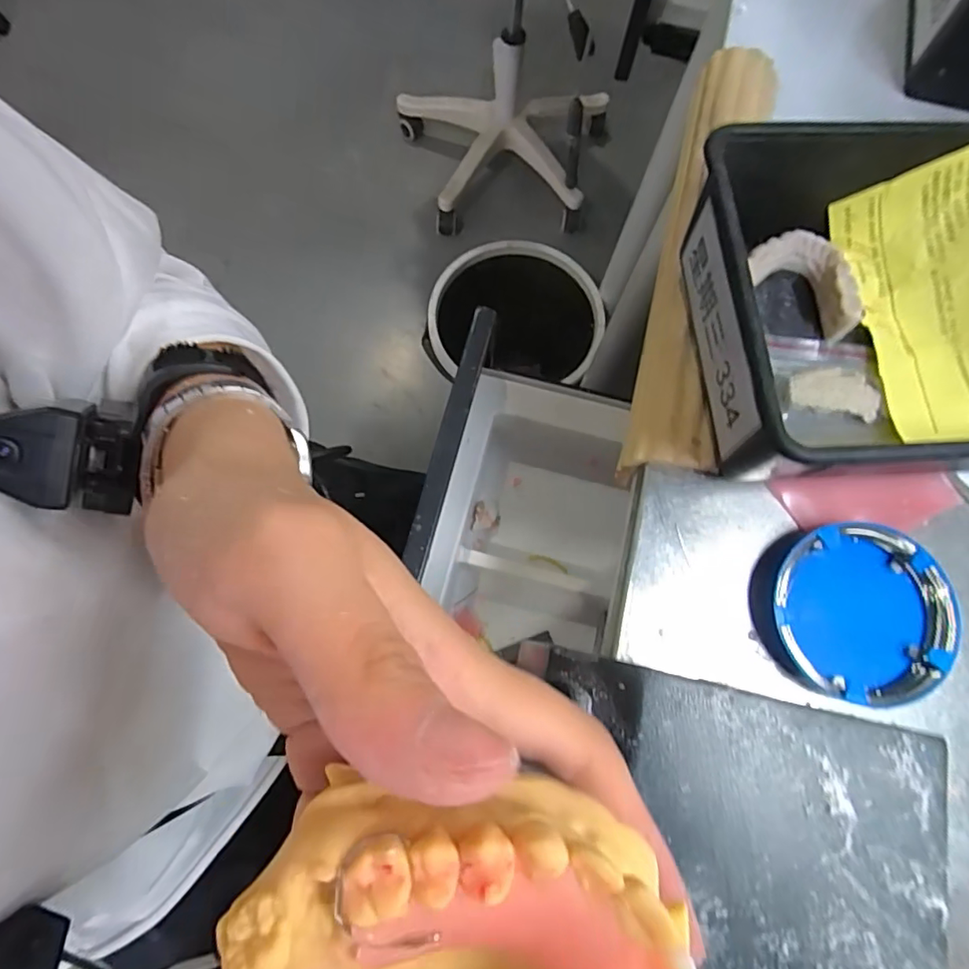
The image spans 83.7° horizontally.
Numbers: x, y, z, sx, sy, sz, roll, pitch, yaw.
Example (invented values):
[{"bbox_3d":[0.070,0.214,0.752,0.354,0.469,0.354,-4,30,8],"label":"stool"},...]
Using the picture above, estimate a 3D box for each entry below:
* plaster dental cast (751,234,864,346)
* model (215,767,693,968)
[{"bbox_3d":[0.166,-0.104,0.275,0.060,0.017,0.038,42,77,9],"label":"plaster dental cast"},{"bbox_3d":[-0.003,0.080,0.089,0.064,0.025,0.068,-26,77,-9],"label":"model"}]

